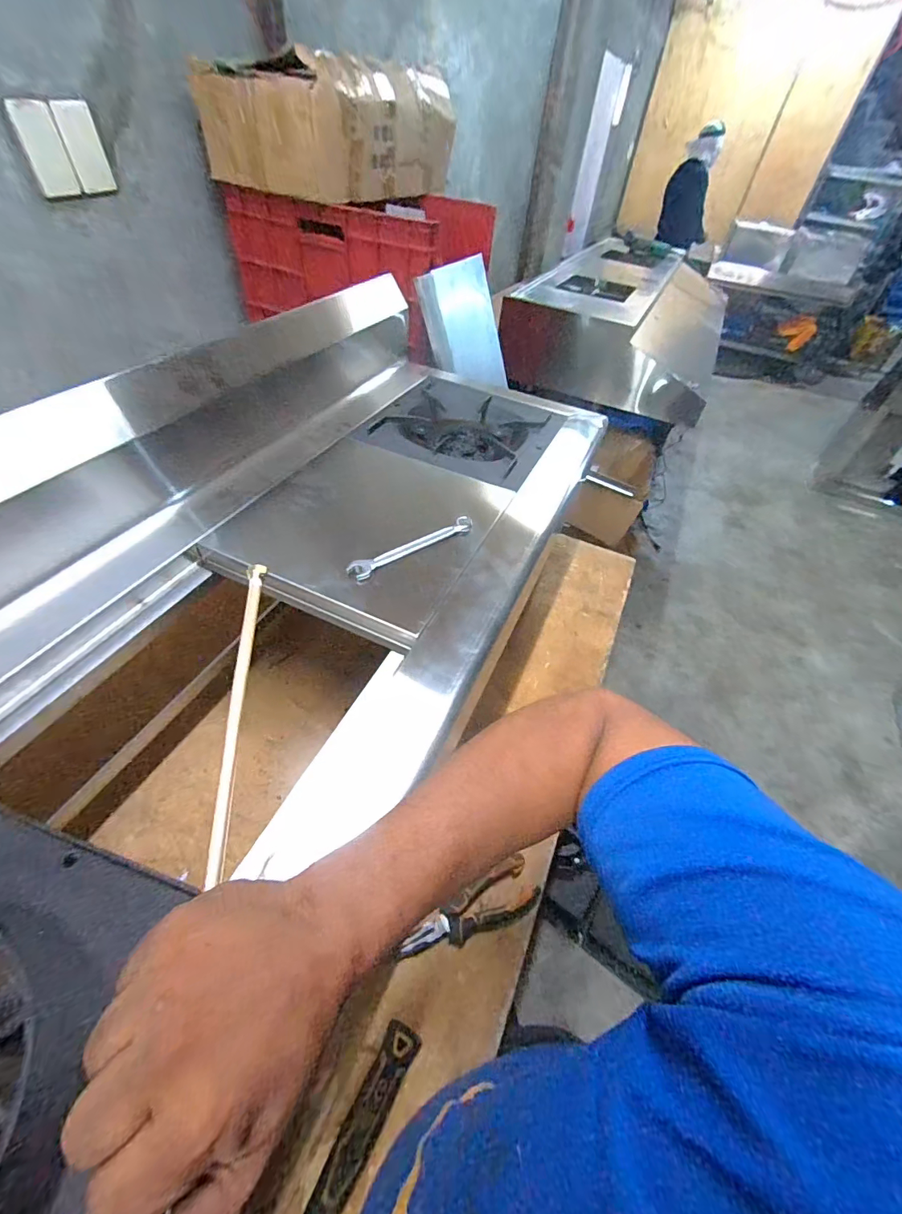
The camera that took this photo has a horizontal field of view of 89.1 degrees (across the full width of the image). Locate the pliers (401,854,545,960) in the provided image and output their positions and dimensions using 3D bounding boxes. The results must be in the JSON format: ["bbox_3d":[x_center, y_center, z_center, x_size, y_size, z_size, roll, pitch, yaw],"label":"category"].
[{"bbox_3d":[0.024,0.372,0.552,0.183,0.023,0.059,-19,53,-23],"label":"pliers"}]

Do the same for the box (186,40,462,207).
[{"bbox_3d":[-0.257,-1.085,1.042,0.328,0.193,0.493,25,50,15],"label":"box"}]

